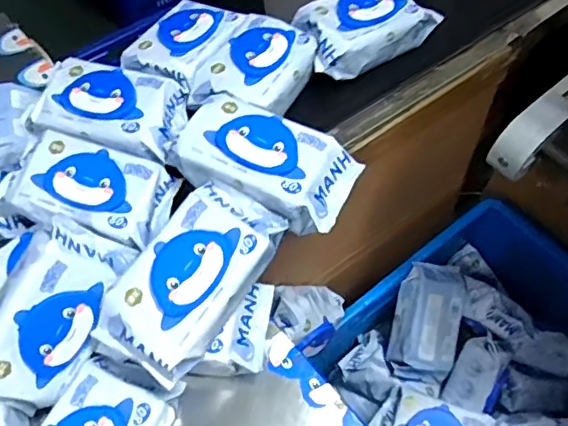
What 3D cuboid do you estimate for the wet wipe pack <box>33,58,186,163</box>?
[{"bbox_3d":[-0.216,-0.135,0.703,0.185,0.046,0.108,14,58,8],"label":"wet wipe pack"}]

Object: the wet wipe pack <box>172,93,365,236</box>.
[{"bbox_3d":[-0.021,-0.063,0.656,0.209,0.056,0.121,21,59,12],"label":"wet wipe pack"}]

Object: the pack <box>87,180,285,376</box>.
[{"bbox_3d":[-0.100,0.069,0.614,0.122,0.074,0.214,33,77,10],"label":"pack"}]

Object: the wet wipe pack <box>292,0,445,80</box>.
[{"bbox_3d":[0.118,-0.276,0.807,0.206,0.062,0.117,-30,62,-18],"label":"wet wipe pack"}]

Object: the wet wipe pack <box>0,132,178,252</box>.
[{"bbox_3d":[-0.234,-0.029,0.676,0.199,0.049,0.113,13,58,7],"label":"wet wipe pack"}]

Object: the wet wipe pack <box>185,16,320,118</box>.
[{"bbox_3d":[-0.034,-0.195,0.735,0.118,0.042,0.172,21,59,12],"label":"wet wipe pack"}]

